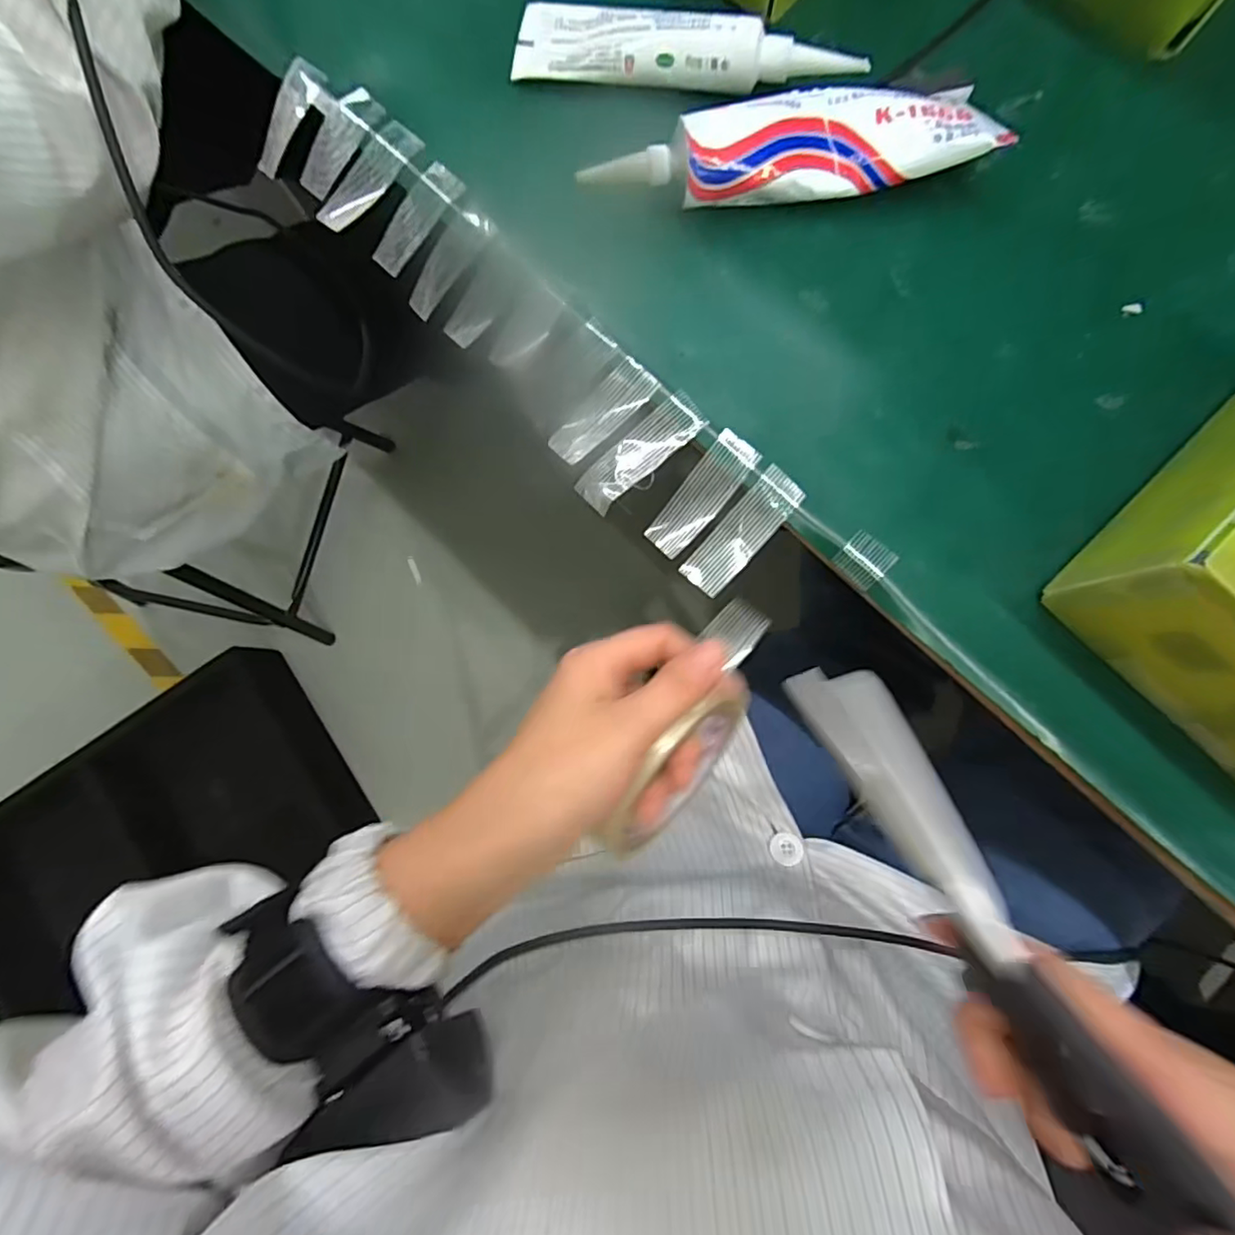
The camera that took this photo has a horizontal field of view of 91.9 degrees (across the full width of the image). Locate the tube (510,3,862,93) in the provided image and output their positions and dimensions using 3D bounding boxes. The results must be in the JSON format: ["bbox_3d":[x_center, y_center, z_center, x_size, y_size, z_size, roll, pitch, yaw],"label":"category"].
[{"bbox_3d":[0.029,-0.253,0.267,0.152,0.026,0.033,12,84,2],"label":"tube"}]

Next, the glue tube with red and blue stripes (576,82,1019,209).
[{"bbox_3d":[0.073,-0.196,0.254,0.166,0.028,0.045,-11,84,0],"label":"glue tube with red and blue stripes"}]

